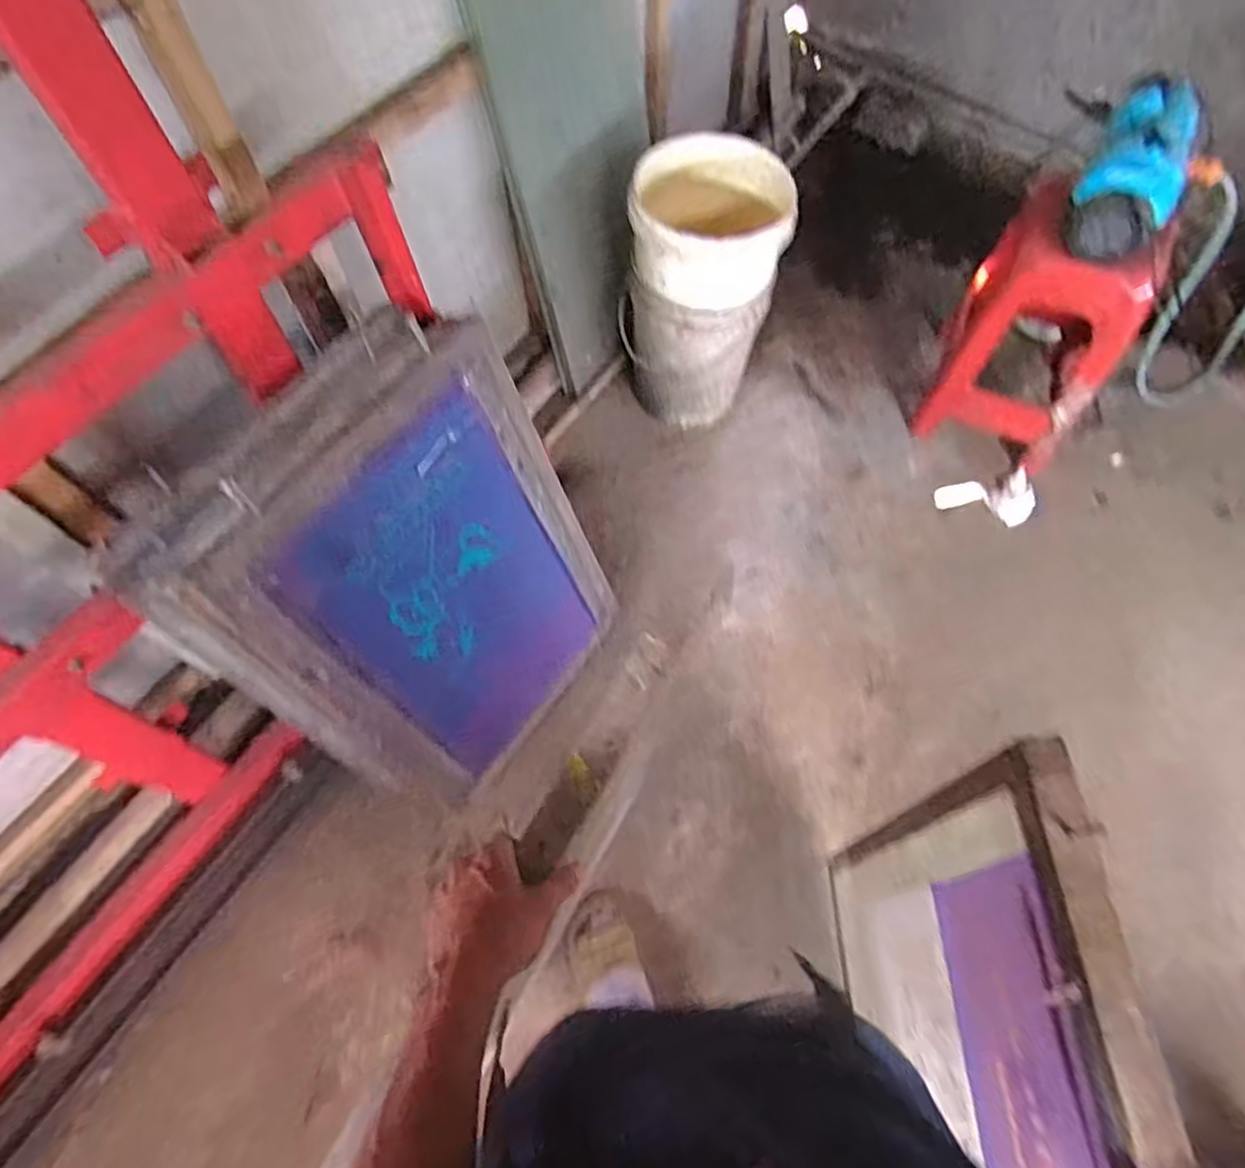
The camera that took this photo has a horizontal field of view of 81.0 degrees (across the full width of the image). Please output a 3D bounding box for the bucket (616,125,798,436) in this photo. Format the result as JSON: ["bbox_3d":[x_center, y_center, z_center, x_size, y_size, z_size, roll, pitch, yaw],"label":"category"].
[{"bbox_3d":[0.158,-0.609,1.569,0.286,0.540,0.271,0,64,0],"label":"bucket"}]

